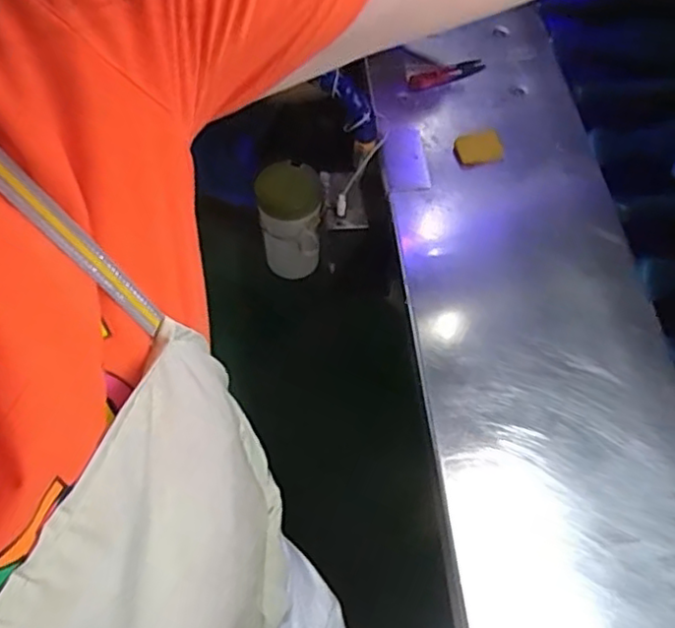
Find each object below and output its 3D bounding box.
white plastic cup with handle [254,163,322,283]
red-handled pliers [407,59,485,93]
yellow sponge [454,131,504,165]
[{"bbox_3d":[-0.059,-0.111,0.806,0.075,0.122,0.085,6,55,-5],"label":"white plastic cup with handle"},{"bbox_3d":[0.130,-0.292,0.806,0.098,0.010,0.028,-20,63,-14],"label":"red-handled pliers"},{"bbox_3d":[0.158,-0.186,0.746,0.049,0.012,0.039,-9,61,-9],"label":"yellow sponge"}]

